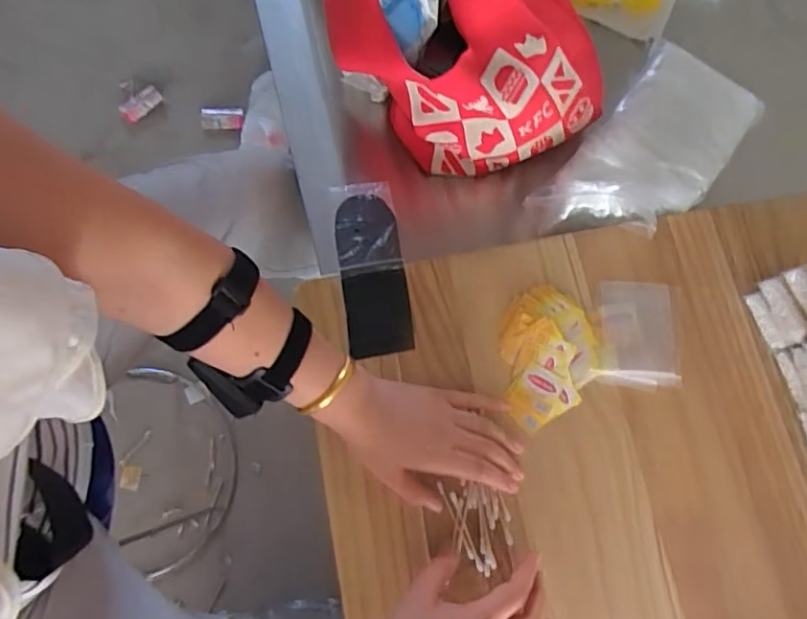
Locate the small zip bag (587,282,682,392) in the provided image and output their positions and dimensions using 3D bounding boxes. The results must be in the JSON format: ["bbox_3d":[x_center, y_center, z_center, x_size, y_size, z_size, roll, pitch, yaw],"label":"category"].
[{"bbox_3d":[0.229,0.025,0.580,0.086,0.008,0.106,5,77,-2],"label":"small zip bag"}]

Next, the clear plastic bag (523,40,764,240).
[{"bbox_3d":[0.261,-0.165,0.626,0.138,0.049,0.251,40,79,8],"label":"clear plastic bag"}]

